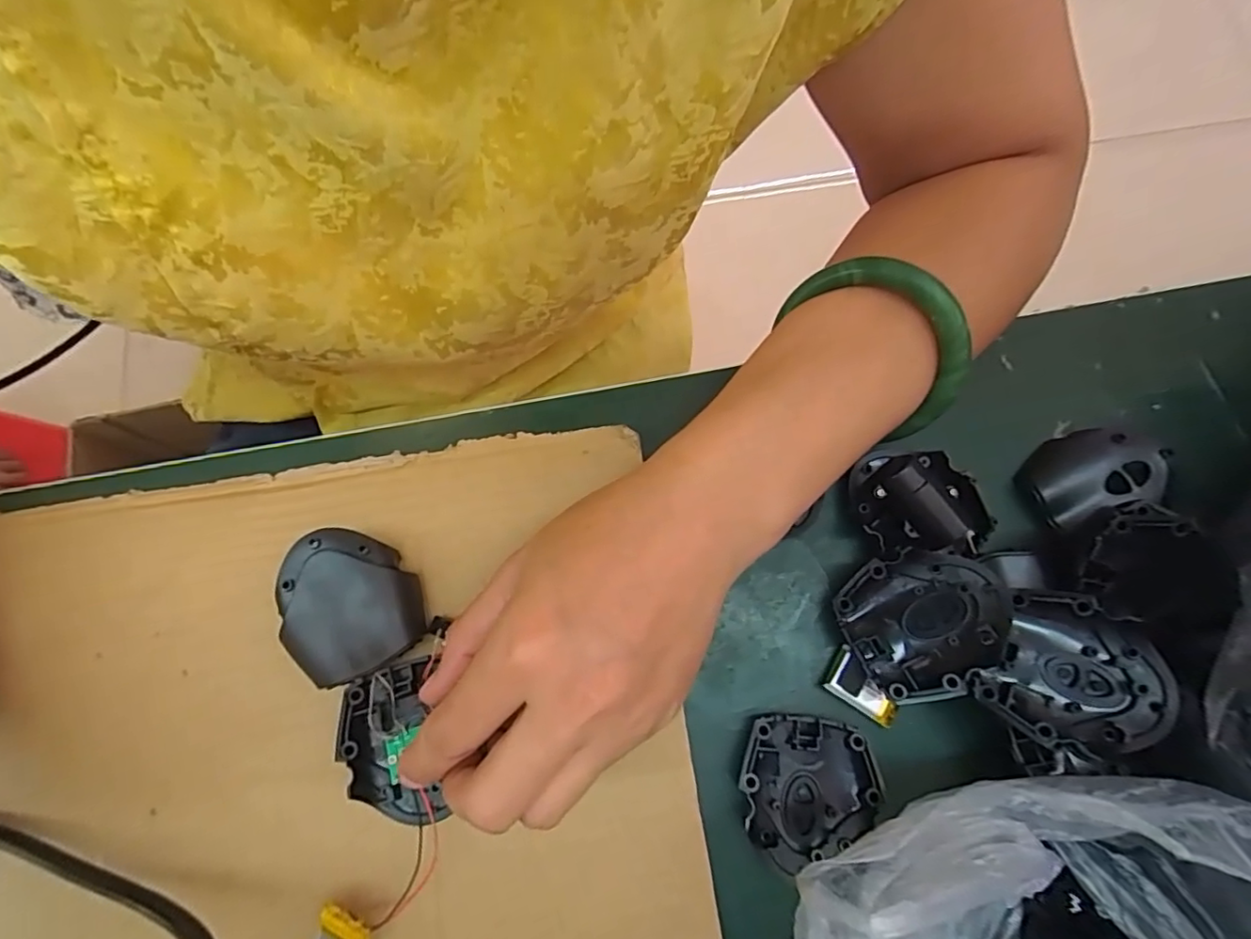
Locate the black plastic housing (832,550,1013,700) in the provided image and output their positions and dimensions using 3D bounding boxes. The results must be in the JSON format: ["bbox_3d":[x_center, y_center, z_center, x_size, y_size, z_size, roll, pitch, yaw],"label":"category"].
[{"bbox_3d":[0.121,0.061,0.237,0.060,0.016,0.053,-31,62,13],"label":"black plastic housing"}]

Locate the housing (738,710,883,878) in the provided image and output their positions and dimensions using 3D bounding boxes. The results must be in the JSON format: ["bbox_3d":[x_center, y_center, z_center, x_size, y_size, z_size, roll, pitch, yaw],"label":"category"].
[{"bbox_3d":[0.073,0.130,0.237,0.053,0.018,0.056,0,75,2],"label":"housing"}]

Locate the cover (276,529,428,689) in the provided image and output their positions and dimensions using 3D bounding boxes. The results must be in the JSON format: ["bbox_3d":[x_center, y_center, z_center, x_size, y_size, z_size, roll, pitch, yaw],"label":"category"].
[{"bbox_3d":[-0.116,0.056,0.244,0.051,0.027,0.057,-36,77,-8],"label":"cover"}]

